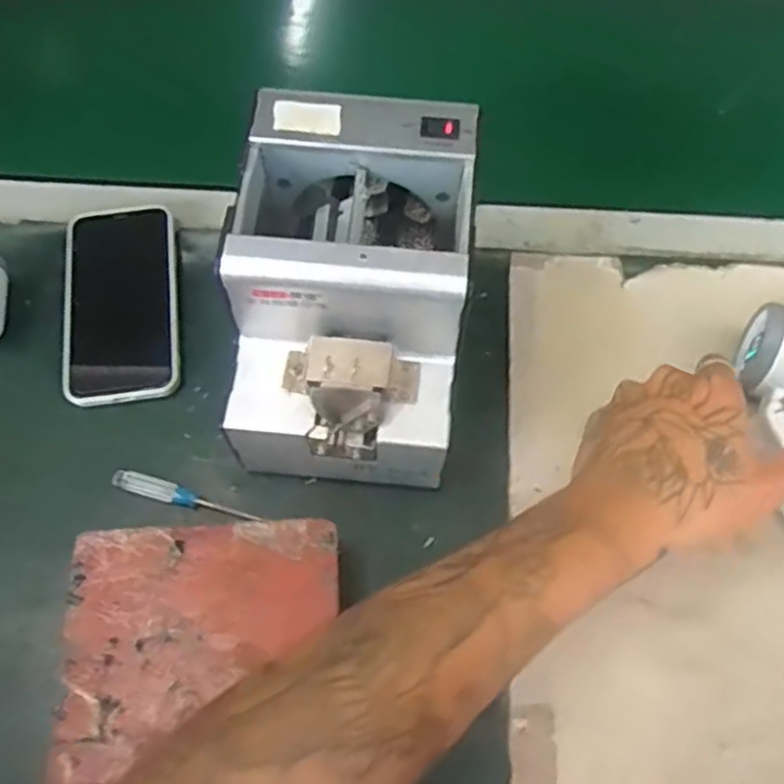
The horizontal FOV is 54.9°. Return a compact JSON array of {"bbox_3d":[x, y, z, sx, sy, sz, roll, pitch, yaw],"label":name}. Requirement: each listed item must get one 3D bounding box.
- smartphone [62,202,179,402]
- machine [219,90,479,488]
[{"bbox_3d":[-0.183,-0.062,0.510,0.073,0.010,0.141,-9,71,-2],"label":"smartphone"},{"bbox_3d":[-0.020,-0.048,0.435,0.118,0.152,0.162,8,64,4],"label":"machine"}]

